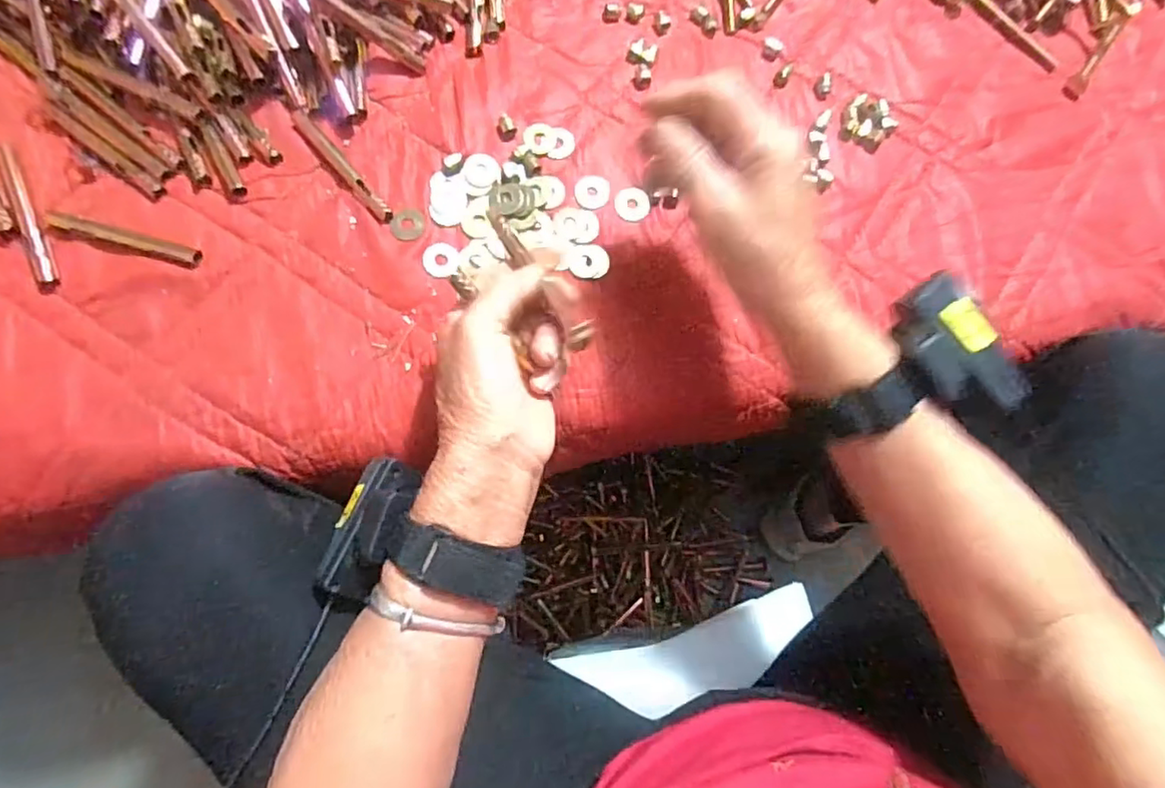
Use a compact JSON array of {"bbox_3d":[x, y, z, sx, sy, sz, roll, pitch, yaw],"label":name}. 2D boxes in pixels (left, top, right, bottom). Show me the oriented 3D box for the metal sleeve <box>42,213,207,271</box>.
[{"bbox_3d":[-0.271,-0.092,0.355,0.088,0.009,0.012,15,80,-3],"label":"metal sleeve"}]

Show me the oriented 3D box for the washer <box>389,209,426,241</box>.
[{"bbox_3d":[-0.109,-0.107,0.377,0.020,0.004,0.020,1,82,-5],"label":"washer"}]

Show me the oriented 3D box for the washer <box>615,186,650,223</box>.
[{"bbox_3d":[0.033,-0.125,0.394,0.022,0.004,0.023,-1,82,-6],"label":"washer"}]

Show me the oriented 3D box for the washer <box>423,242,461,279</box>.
[{"bbox_3d":[-0.089,-0.084,0.378,0.021,0.004,0.022,-5,82,-6],"label":"washer"}]

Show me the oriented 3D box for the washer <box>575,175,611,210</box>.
[{"bbox_3d":[0.007,-0.135,0.400,0.023,0.004,0.024,-3,82,-6],"label":"washer"}]

